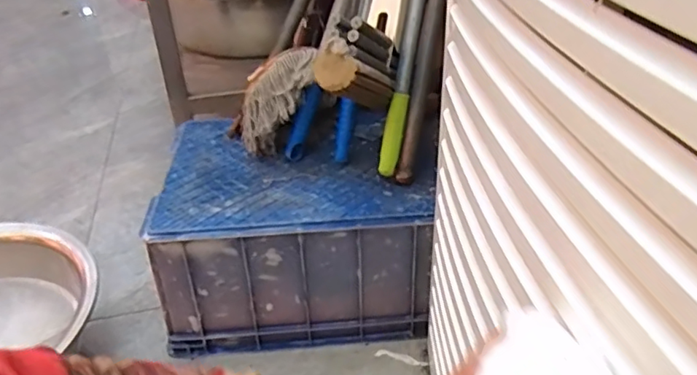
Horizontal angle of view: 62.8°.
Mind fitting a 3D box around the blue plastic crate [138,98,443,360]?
[{"bbox_3d":[-0.067,0.048,0.926,0.418,0.213,0.320,-3,34,0],"label":"blue plastic crate"}]

